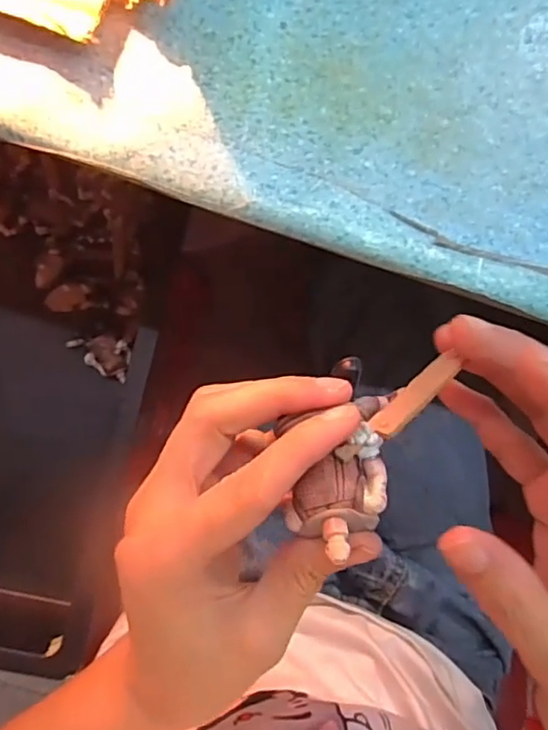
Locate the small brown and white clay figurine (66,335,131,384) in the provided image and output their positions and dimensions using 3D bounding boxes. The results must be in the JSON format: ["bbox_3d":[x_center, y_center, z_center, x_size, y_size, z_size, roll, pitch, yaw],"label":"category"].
[{"bbox_3d":[-0.160,-0.009,0.531,0.059,0.019,0.036,15,87,-5],"label":"small brown and white clay figurine"}]

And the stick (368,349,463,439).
[{"bbox_3d":[0.045,0.009,0.184,0.036,0.006,0.007,-40,95,-18],"label":"stick"}]

